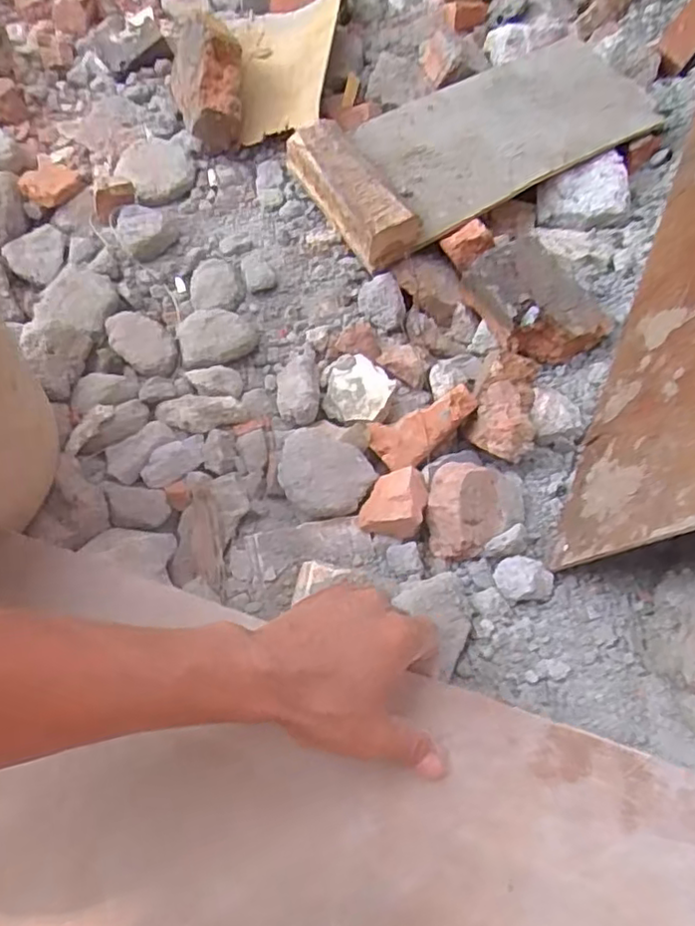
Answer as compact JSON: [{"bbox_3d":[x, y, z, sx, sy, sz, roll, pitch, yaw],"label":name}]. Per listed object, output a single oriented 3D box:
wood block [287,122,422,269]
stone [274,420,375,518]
[{"bbox_3d":[0.004,-0.261,0.614,0.062,0.054,0.153,-37,83,-16],"label":"wood block"},{"bbox_3d":[-0.021,0.003,0.511,0.070,0.035,0.077,0,63,1],"label":"stone"}]

